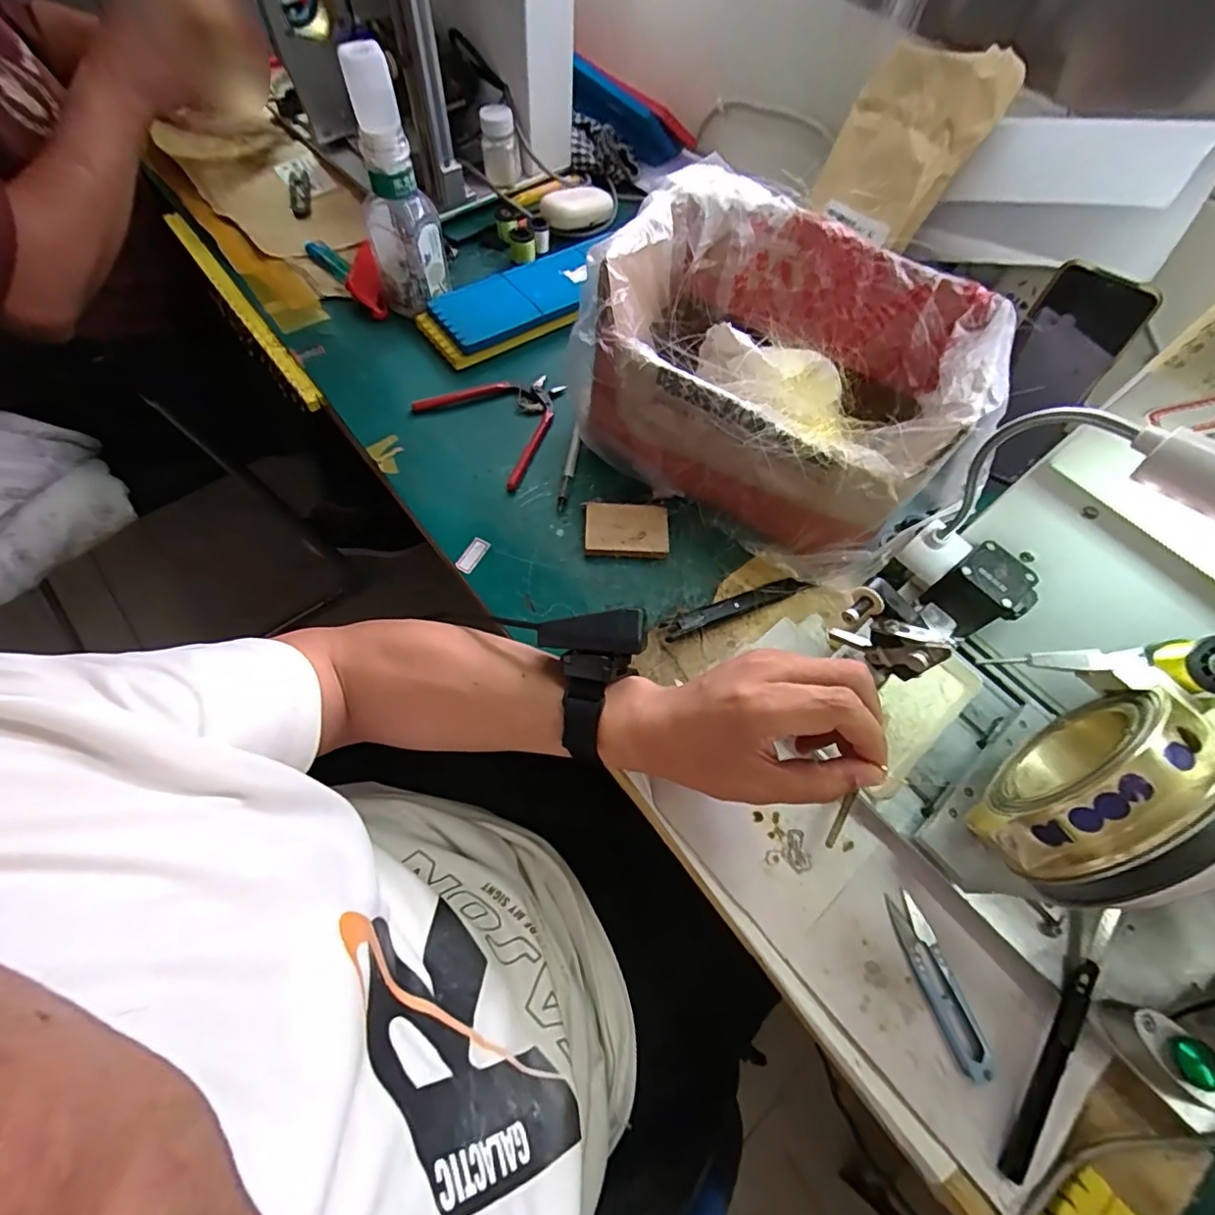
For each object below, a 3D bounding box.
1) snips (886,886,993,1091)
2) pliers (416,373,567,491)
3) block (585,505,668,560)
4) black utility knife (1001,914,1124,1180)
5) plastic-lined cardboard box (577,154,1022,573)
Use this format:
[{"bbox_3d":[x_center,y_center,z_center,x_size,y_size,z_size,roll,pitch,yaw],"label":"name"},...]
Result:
[{"bbox_3d":[0.212,0.237,0.349,0.023,0.010,0.100,-15,66,-12],"label":"snips"},{"bbox_3d":[-0.101,-0.191,0.535,0.131,0.014,0.123,37,66,13],"label":"pliers"},{"bbox_3d":[0.016,-0.069,0.482,0.073,0.012,0.051,4,63,-3],"label":"block"},{"bbox_3d":[0.274,0.256,0.332,0.017,0.015,0.166,35,66,12],"label":"black utility knife"},{"bbox_3d":[0.138,-0.186,0.454,0.285,0.149,0.207,32,66,12],"label":"plastic-lined cardboard box"}]

